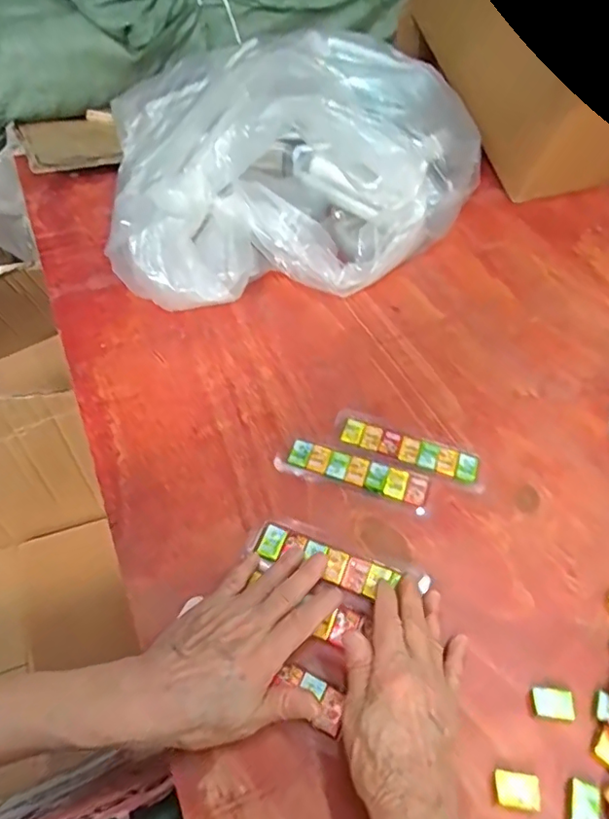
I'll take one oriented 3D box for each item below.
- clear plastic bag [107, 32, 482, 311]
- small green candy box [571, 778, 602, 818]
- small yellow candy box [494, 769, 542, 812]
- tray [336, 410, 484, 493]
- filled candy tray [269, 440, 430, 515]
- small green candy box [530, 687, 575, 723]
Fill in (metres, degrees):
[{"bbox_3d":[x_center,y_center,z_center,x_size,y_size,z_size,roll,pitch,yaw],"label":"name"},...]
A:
[{"bbox_3d":[-0.022,-0.304,0.644,0.424,0.157,0.353,-20,56,-17],"label":"clear plastic bag"},{"bbox_3d":[0.168,0.237,0.326,0.016,0.007,0.026,17,54,11],"label":"small green candy box"},{"bbox_3d":[0.130,0.232,0.334,0.027,0.009,0.018,8,52,4],"label":"small yellow candy box"},{"bbox_3d":[0.091,0.035,0.481,0.133,0.010,0.036,21,54,13],"label":"tray"},{"bbox_3d":[0.041,0.053,0.465,0.128,0.009,0.034,17,53,10],"label":"filled candy tray"},{"bbox_3d":[0.163,0.194,0.359,0.026,0.008,0.018,6,52,2],"label":"small green candy box"}]

